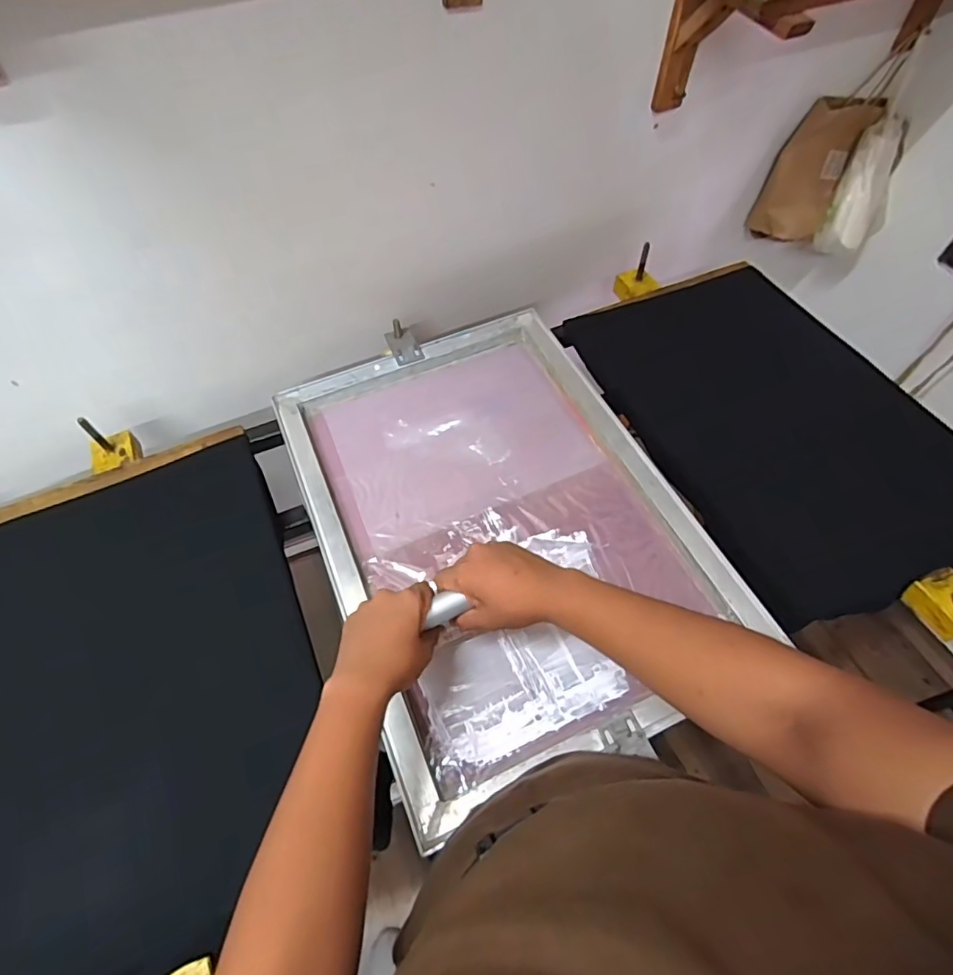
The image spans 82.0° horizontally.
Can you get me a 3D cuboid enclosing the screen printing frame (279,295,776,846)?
[{"bbox_3d":[0.024,0.030,0.753,0.459,0.040,0.642,-22,61,-12],"label":"screen printing frame"}]

